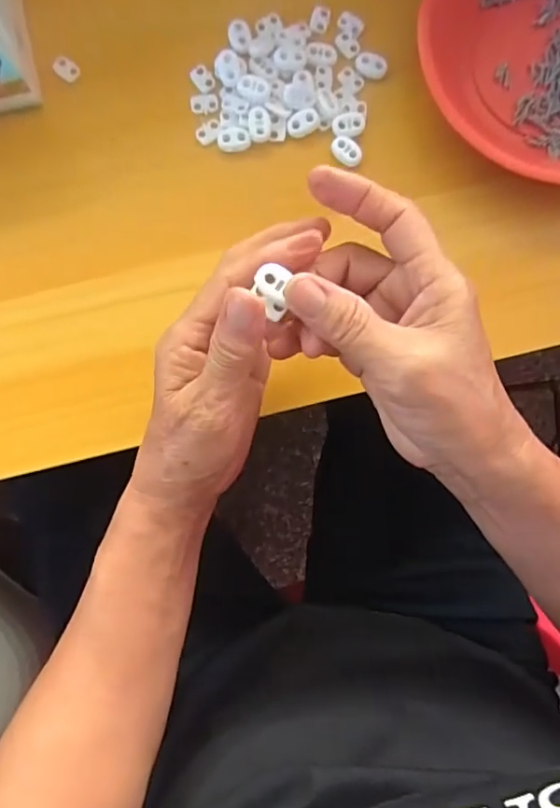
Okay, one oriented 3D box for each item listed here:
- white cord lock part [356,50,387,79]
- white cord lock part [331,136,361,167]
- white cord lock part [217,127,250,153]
[{"bbox_3d":[0.064,-0.236,0.365,0.022,0.004,0.018,25,85,0],"label":"white cord lock part"},{"bbox_3d":[0.045,-0.172,0.356,0.015,0.004,0.022,-40,88,-5],"label":"white cord lock part"},{"bbox_3d":[-0.031,-0.179,0.354,0.021,0.004,0.016,-8,86,-3],"label":"white cord lock part"}]

